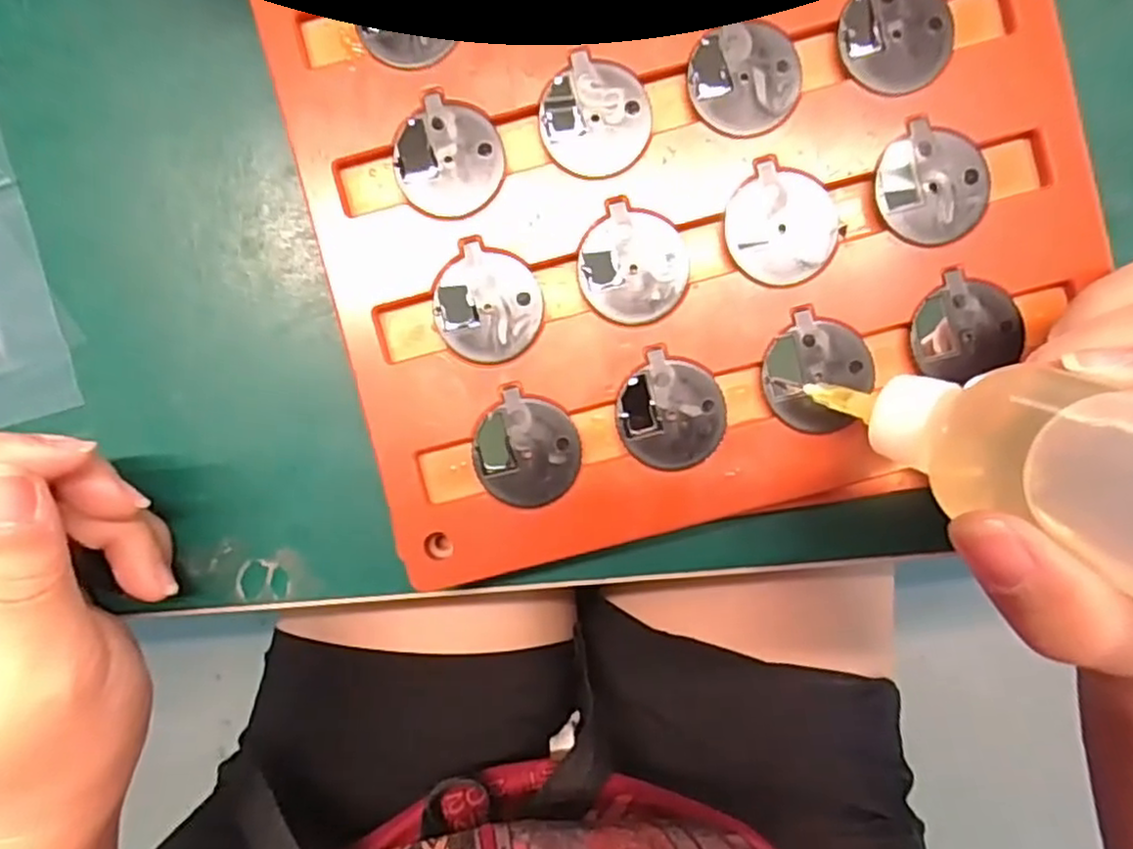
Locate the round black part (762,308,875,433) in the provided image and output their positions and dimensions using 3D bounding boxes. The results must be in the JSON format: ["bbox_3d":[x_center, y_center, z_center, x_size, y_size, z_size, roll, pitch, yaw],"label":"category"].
[{"bbox_3d":[0.066,-0.013,0.183,0.028,0.004,0.028,0,92,1],"label":"round black part"}]

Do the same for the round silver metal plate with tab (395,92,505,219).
[{"bbox_3d":[-0.031,-0.070,0.184,0.029,0.004,0.028,0,92,1],"label":"round silver metal plate with tab"}]

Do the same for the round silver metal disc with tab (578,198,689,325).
[{"bbox_3d":[0.017,-0.041,0.183,0.028,0.004,0.028,0,92,1],"label":"round silver metal disc with tab"}]

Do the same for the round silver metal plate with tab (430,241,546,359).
[{"bbox_3d":[-0.021,-0.032,0.185,0.028,0.004,0.028,0,92,1],"label":"round silver metal plate with tab"}]

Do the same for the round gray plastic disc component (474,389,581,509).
[{"bbox_3d":[-0.011,0.007,0.186,0.028,0.004,0.028,0,92,1],"label":"round gray plastic disc component"}]

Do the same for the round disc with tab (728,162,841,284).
[{"bbox_3d":[0.056,-0.051,0.182,0.028,0.004,0.028,0,92,1],"label":"round disc with tab"}]

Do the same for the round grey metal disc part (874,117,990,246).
[{"bbox_3d":[0.093,-0.062,0.178,0.027,0.004,0.030,-18,92,2],"label":"round grey metal disc part"}]

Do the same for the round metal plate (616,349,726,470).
[{"bbox_3d":[0.027,-0.003,0.185,0.028,0.004,0.028,0,92,1],"label":"round metal plate"}]

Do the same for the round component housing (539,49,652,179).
[{"bbox_3d":[0.007,-0.079,0.181,0.028,0.004,0.028,0,92,1],"label":"round component housing"}]

